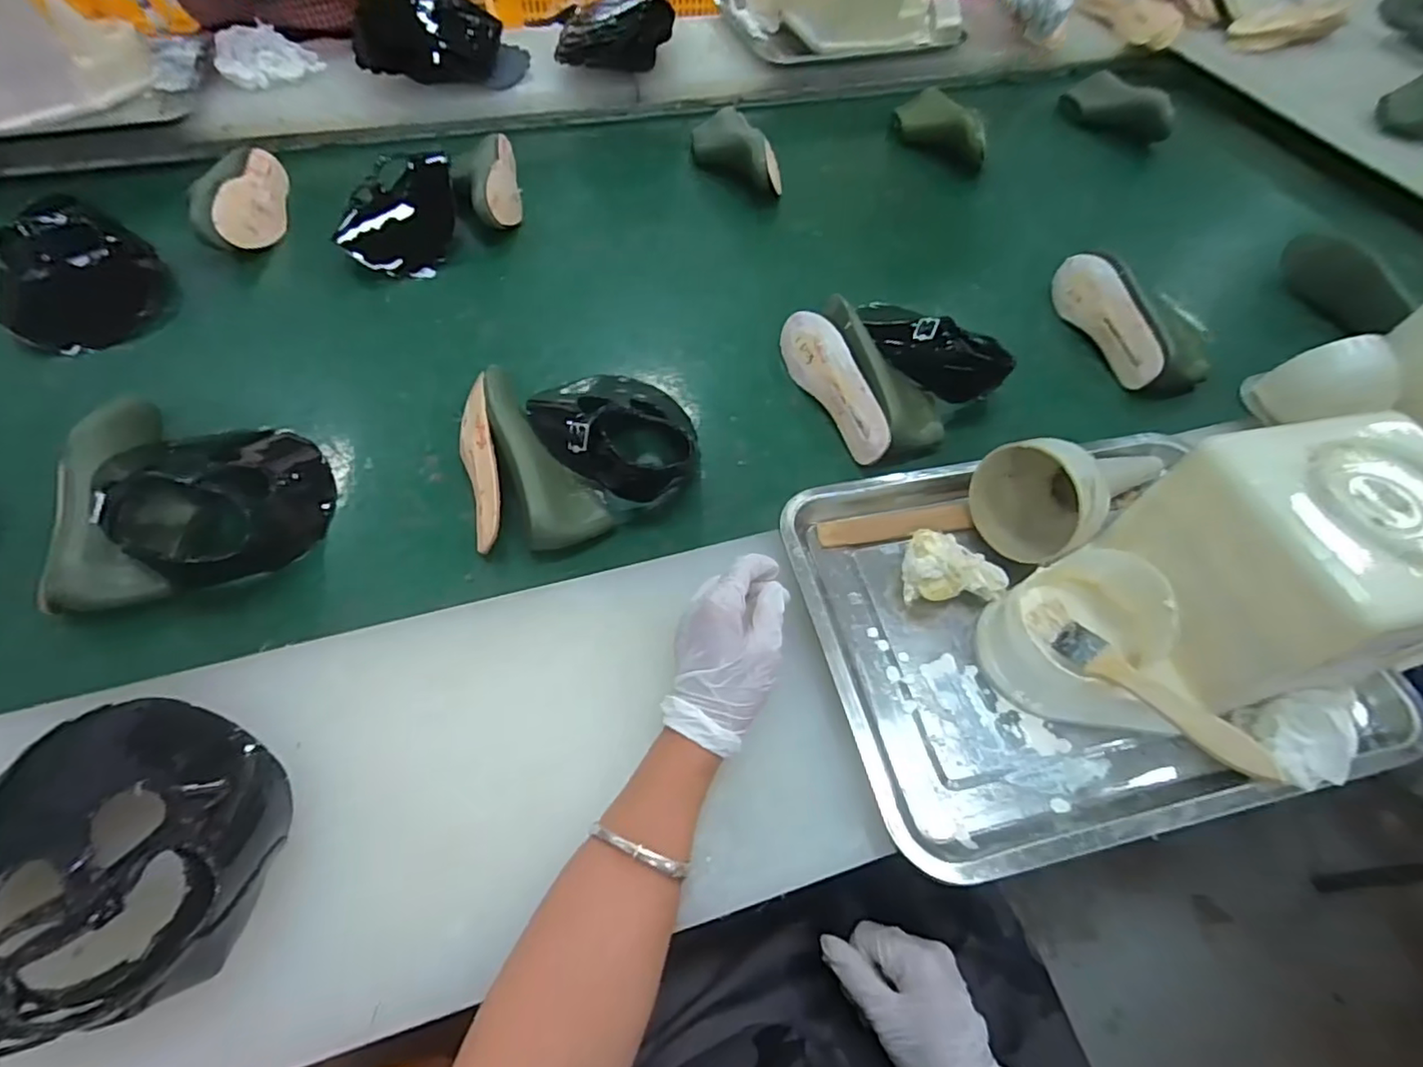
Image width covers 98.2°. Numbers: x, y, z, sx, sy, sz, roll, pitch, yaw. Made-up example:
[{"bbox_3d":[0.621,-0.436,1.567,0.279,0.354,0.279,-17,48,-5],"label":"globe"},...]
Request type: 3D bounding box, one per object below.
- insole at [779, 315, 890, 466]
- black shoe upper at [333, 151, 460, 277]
[{"bbox_3d":[0.126,-0.161,0.643,0.010,0.066,0.201,-1,51,-39],"label":"insole"},{"bbox_3d":[-0.385,-0.387,0.760,0.133,0.080,0.130,-6,58,-7],"label":"black shoe upper"}]

